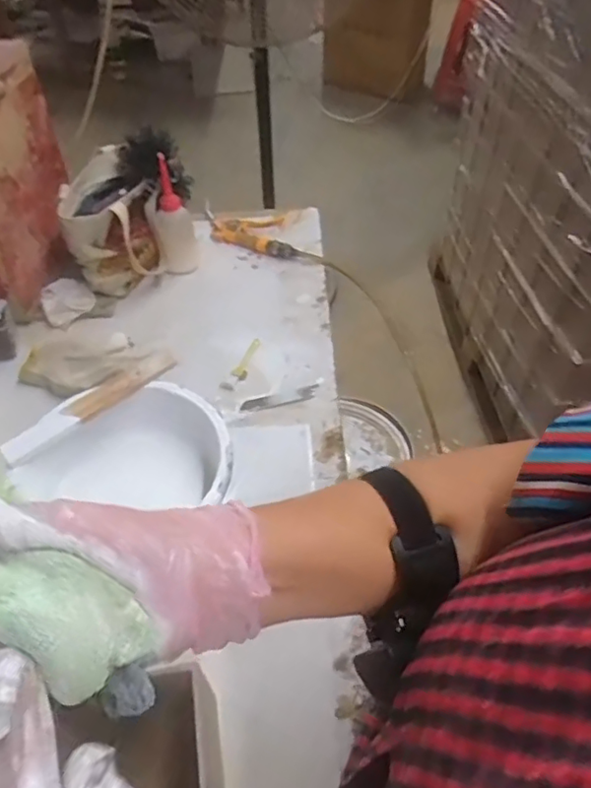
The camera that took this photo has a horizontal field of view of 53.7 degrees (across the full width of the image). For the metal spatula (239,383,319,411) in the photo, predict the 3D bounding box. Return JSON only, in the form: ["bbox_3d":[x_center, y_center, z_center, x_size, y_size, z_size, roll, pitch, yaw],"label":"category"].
[{"bbox_3d":[-0.020,0.006,0.749,0.101,0.004,0.021,-13,53,0],"label":"metal spatula"}]

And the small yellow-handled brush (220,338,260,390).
[{"bbox_3d":[-0.069,-0.039,0.801,0.024,0.017,0.107,16,52,16],"label":"small yellow-handled brush"}]

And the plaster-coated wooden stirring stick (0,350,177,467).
[{"bbox_3d":[-0.219,0.008,0.633,0.201,0.012,0.032,-34,56,-24],"label":"plaster-coated wooden stirring stick"}]

